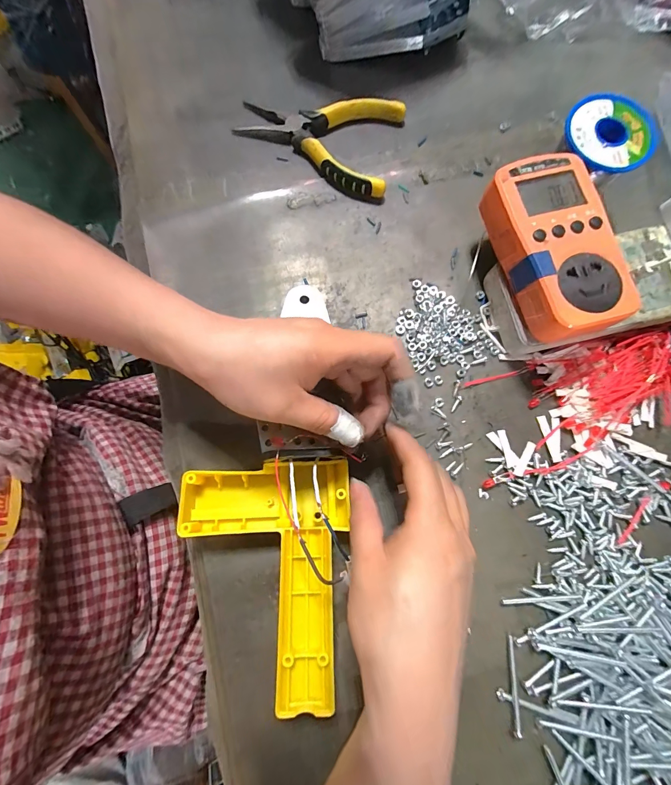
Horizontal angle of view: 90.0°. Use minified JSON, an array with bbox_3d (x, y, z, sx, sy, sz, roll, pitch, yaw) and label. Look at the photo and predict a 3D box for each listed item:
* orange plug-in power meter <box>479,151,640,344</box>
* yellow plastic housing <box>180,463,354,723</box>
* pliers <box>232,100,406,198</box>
[{"bbox_3d":[0.155,-0.102,0.237,0.063,0.026,0.126,-16,81,-4],"label":"orange plug-in power meter"},{"bbox_3d":[-0.045,0.120,0.226,0.113,0.044,0.139,-4,80,-2],"label":"yellow plastic housing"},{"bbox_3d":[-0.017,-0.233,0.304,0.141,0.015,0.088,15,80,2],"label":"pliers"}]

